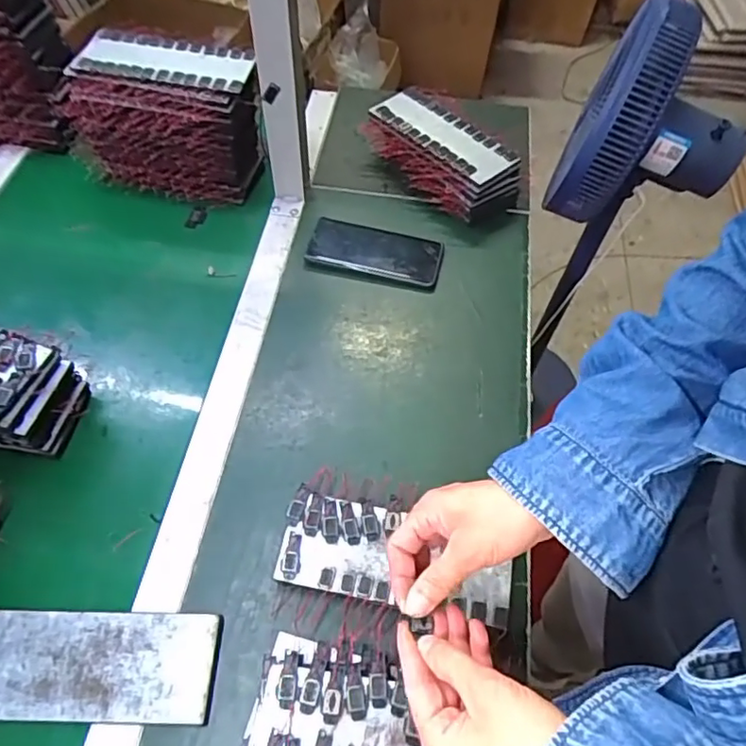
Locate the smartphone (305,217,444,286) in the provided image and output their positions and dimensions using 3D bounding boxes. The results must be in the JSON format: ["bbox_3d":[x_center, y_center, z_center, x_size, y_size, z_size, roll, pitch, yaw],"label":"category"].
[{"bbox_3d":[0.003,-0.153,0.735,0.164,0.010,0.074,13,58,5],"label":"smartphone"}]

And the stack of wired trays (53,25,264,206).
[{"bbox_3d":[-0.255,-0.318,0.745,0.227,0.156,0.099,12,58,4],"label":"stack of wired trays"}]

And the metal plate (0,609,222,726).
[{"bbox_3d":[-0.229,0.238,0.480,0.200,0.011,0.082,2,57,-2],"label":"metal plate"}]

